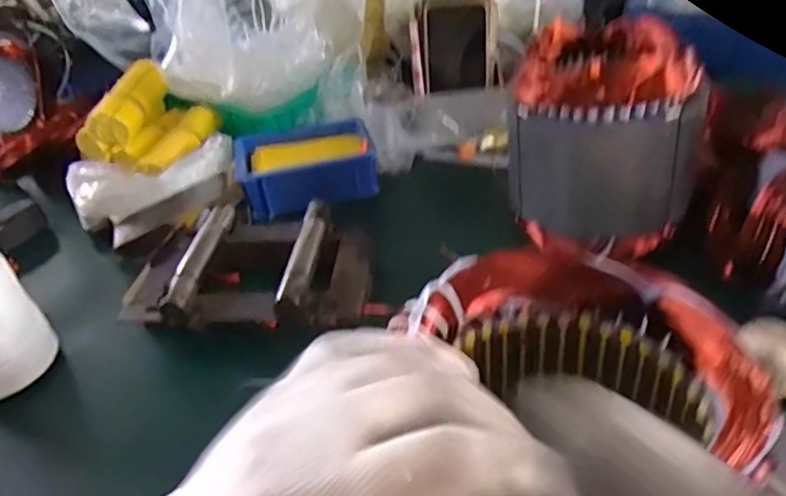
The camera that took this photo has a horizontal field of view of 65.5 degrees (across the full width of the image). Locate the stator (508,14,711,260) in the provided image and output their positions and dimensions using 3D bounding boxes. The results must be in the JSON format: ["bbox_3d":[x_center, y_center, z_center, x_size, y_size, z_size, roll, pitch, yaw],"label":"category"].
[{"bbox_3d":[0.188,-0.097,0.523,0.135,0.154,0.125,17,43,30],"label":"stator"}]

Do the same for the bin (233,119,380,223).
[{"bbox_3d":[-0.096,-0.091,0.675,0.144,0.059,0.112,-13,37,-7],"label":"bin"}]

